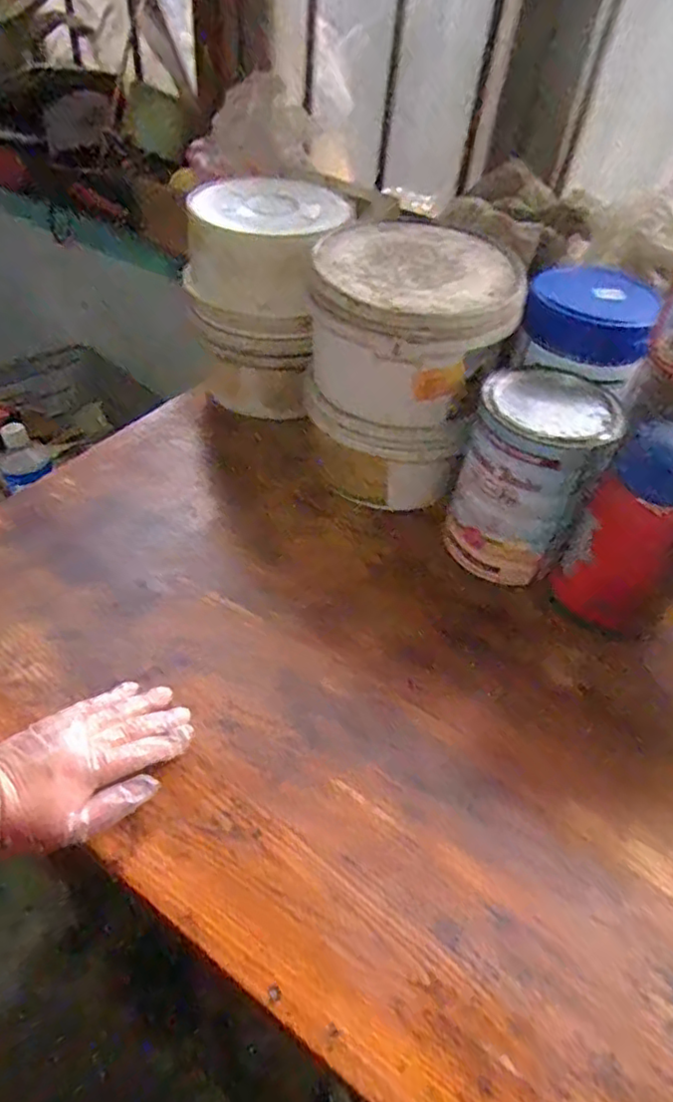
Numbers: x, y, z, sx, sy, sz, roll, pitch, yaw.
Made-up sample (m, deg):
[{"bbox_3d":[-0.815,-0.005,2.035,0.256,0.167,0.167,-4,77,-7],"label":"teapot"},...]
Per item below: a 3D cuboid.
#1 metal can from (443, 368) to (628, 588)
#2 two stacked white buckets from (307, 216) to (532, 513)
[{"bbox_3d":[0.184,-0.070,0.612,0.113,0.162,0.119,3,46,-4],"label":"metal can"},{"bbox_3d":[0.071,-0.192,0.679,0.185,0.230,0.186,3,46,-4],"label":"two stacked white buckets"}]

